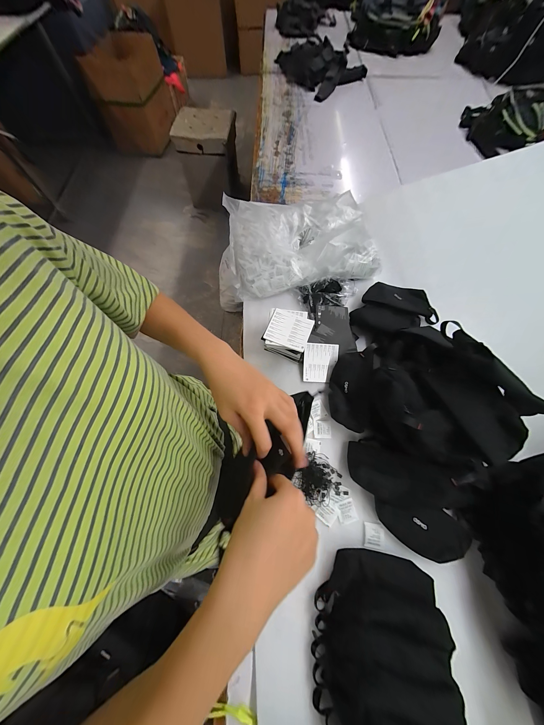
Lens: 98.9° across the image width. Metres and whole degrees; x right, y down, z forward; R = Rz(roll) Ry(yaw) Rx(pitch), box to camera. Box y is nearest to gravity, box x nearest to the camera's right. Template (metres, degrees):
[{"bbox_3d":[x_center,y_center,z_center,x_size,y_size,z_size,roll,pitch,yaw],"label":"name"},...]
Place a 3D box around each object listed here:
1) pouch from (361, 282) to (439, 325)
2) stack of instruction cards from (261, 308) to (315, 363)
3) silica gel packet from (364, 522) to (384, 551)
[{"bbox_3d":[0.369,-0.182,0.667,0.211,0.031,0.101,15,68,5],"label":"pouch"},{"bbox_3d":[0.037,-0.068,0.593,0.115,0.084,0.115,15,68,5],"label":"stack of instruction cards"},{"bbox_3d":[0.207,0.351,0.470,0.038,0.006,0.041,11,67,4],"label":"silica gel packet"}]

